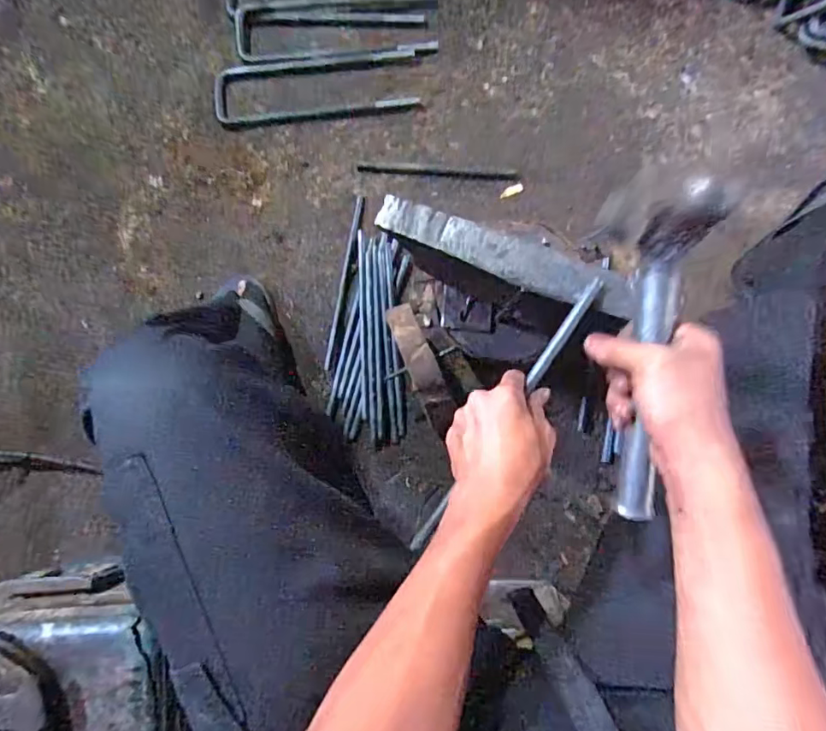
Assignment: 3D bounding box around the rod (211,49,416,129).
[{"bbox_3d":[-0.174,-0.493,0.946,0.361,0.007,0.123,-6,80,-1],"label":"rod"}]

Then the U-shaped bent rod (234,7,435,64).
[{"bbox_3d":[-0.140,-0.597,0.960,0.361,0.011,0.100,1,80,1],"label":"U-shaped bent rod"}]

